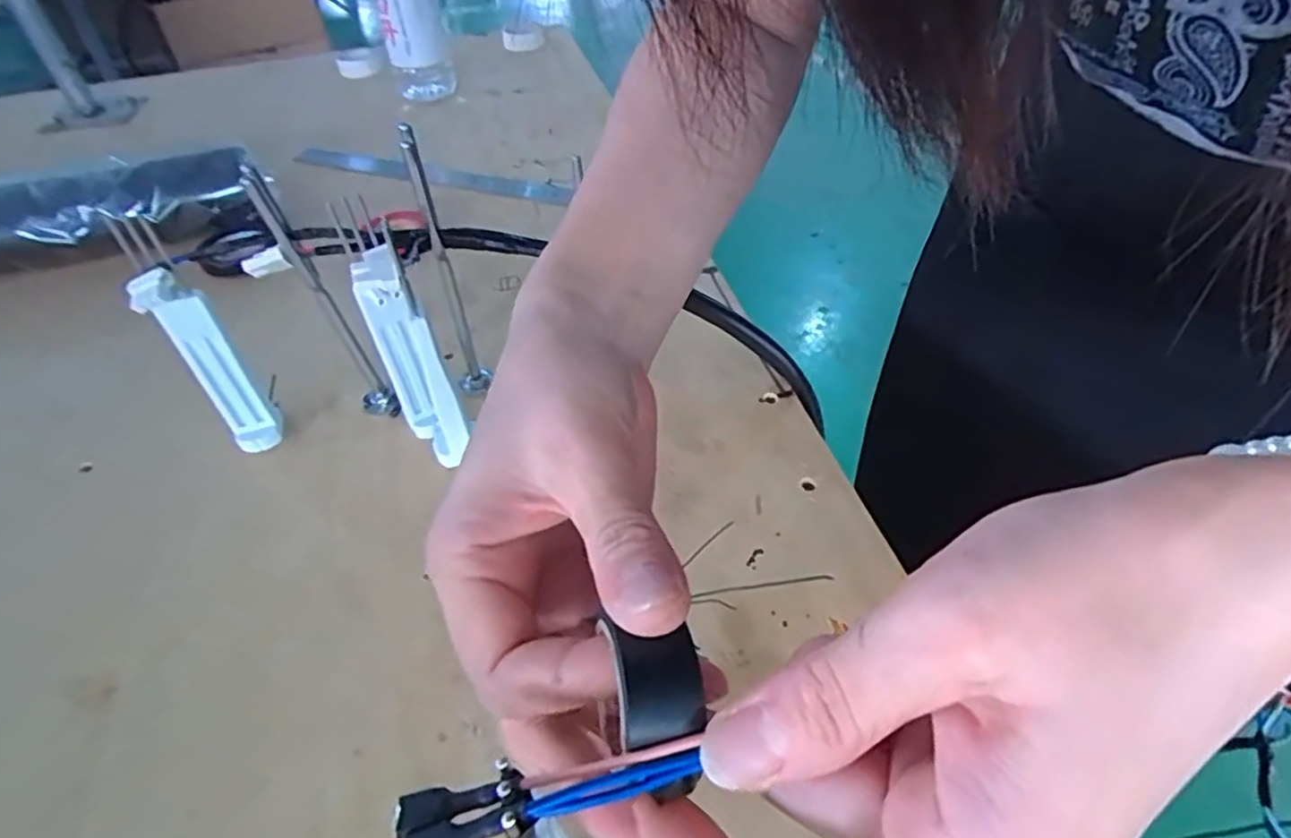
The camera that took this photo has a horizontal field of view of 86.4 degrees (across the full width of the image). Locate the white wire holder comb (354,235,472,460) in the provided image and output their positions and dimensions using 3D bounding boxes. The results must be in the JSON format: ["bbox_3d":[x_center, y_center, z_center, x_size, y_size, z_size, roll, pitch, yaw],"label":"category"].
[{"bbox_3d":[-0.120,-0.030,0.354,0.023,0.132,0.054,-25,49,-20],"label":"white wire holder comb"}]

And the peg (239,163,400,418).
[{"bbox_3d":[-0.167,-0.060,0.361,0.024,0.147,0.023,-25,49,-20],"label":"peg"}]

